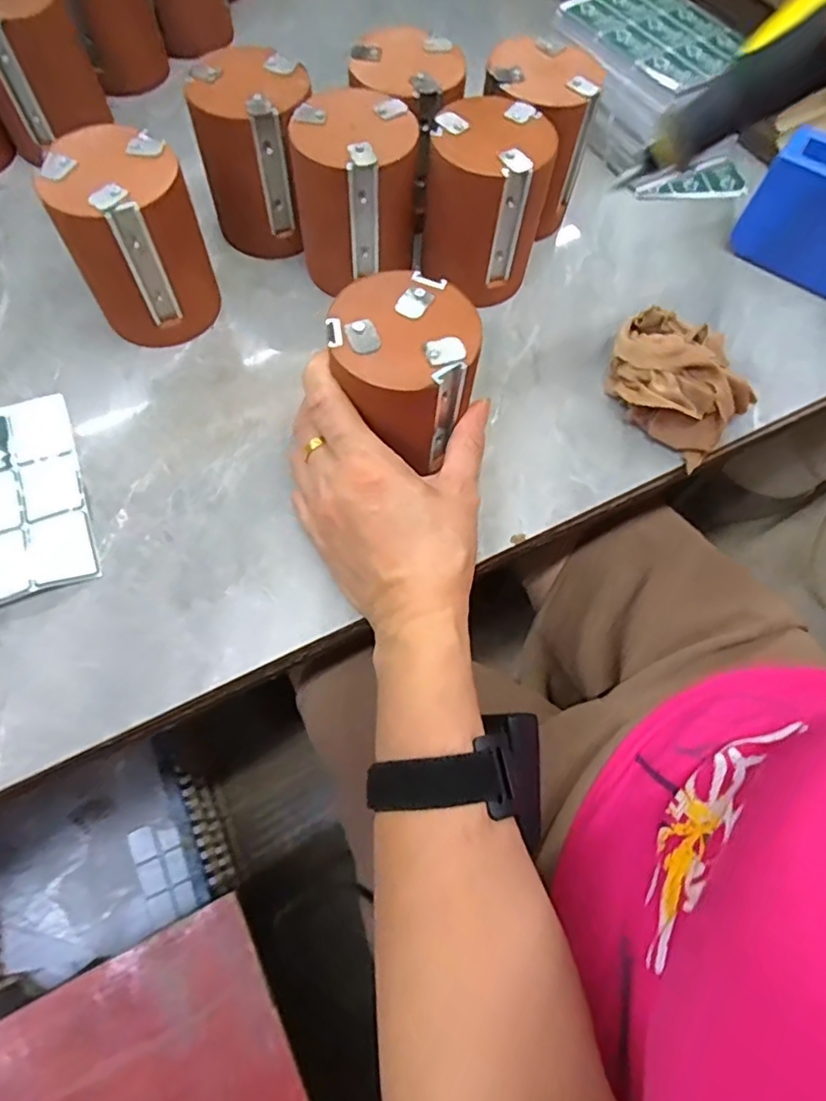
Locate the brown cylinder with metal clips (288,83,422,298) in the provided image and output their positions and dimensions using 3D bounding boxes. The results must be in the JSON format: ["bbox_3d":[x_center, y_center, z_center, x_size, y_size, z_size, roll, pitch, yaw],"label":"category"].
[{"bbox_3d":[-0.034,-0.240,0.405,0.080,0.099,0.081,6,67,-2],"label":"brown cylinder with metal clips"}]

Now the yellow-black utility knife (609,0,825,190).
[{"bbox_3d":[0.138,-0.182,0.224,0.022,0.122,0.028,20,58,-41],"label":"yellow-black utility knife"}]

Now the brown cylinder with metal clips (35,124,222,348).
[{"bbox_3d":[-0.174,-0.196,0.377,0.076,0.100,0.073,-22,71,-13],"label":"brown cylinder with metal clips"}]

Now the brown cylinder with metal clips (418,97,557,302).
[{"bbox_3d":[0.050,-0.236,0.410,0.077,0.102,0.080,11,67,0],"label":"brown cylinder with metal clips"}]

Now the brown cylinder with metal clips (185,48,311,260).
[{"bbox_3d":[-0.106,-0.276,0.416,0.073,0.102,0.077,14,67,1],"label":"brown cylinder with metal clips"}]

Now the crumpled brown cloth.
[{"bbox_3d":[0.183,-0.124,0.400,0.096,0.045,0.103,36,69,10],"label":"crumpled brown cloth"}]

